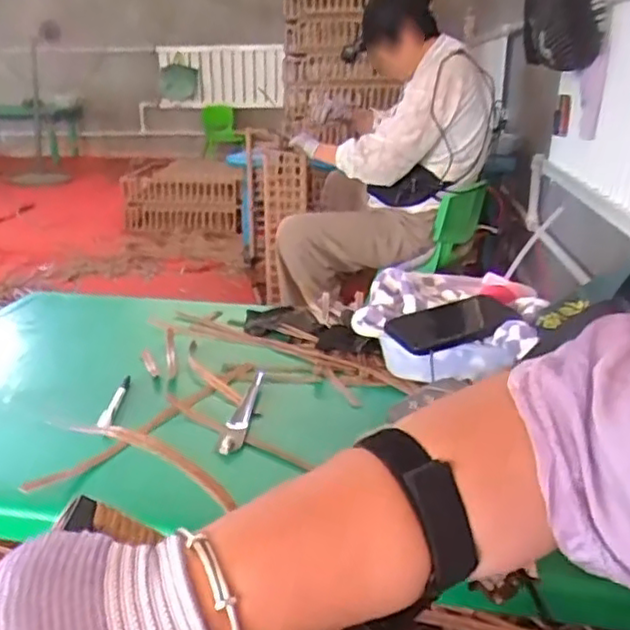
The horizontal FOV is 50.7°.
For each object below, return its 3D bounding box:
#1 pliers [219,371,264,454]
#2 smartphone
[{"bbox_3d":[-0.082,0.112,0.764,0.031,0.021,0.143,2,21,4],"label":"pliers"},{"bbox_3d":[0.160,0.007,0.777,0.145,0.012,0.083,-16,29,-13],"label":"smartphone"}]

